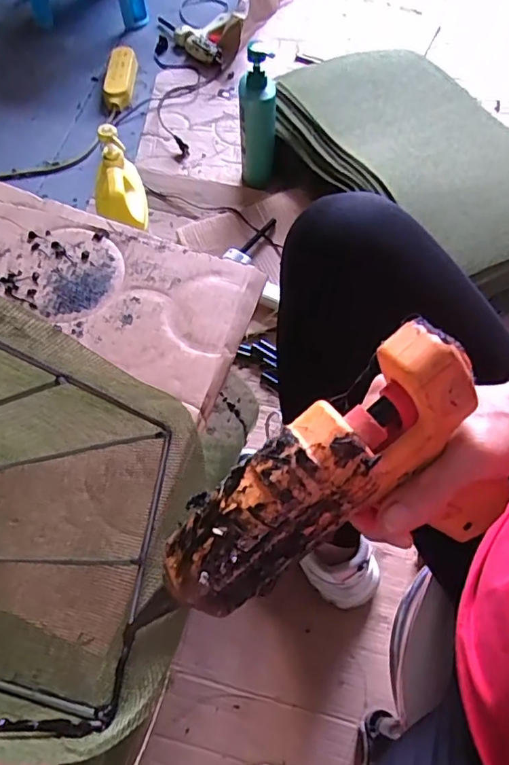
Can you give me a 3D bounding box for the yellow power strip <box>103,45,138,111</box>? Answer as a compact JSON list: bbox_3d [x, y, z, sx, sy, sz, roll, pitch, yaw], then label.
[{"bbox_3d":[-0.308,-0.697,1.228,0.065,0.035,0.199,2,61,-1],"label":"yellow power strip"}]

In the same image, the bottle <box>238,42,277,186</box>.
[{"bbox_3d":[0.004,-0.473,0.988,0.067,0.241,0.055,21,62,9],"label":"bottle"}]

